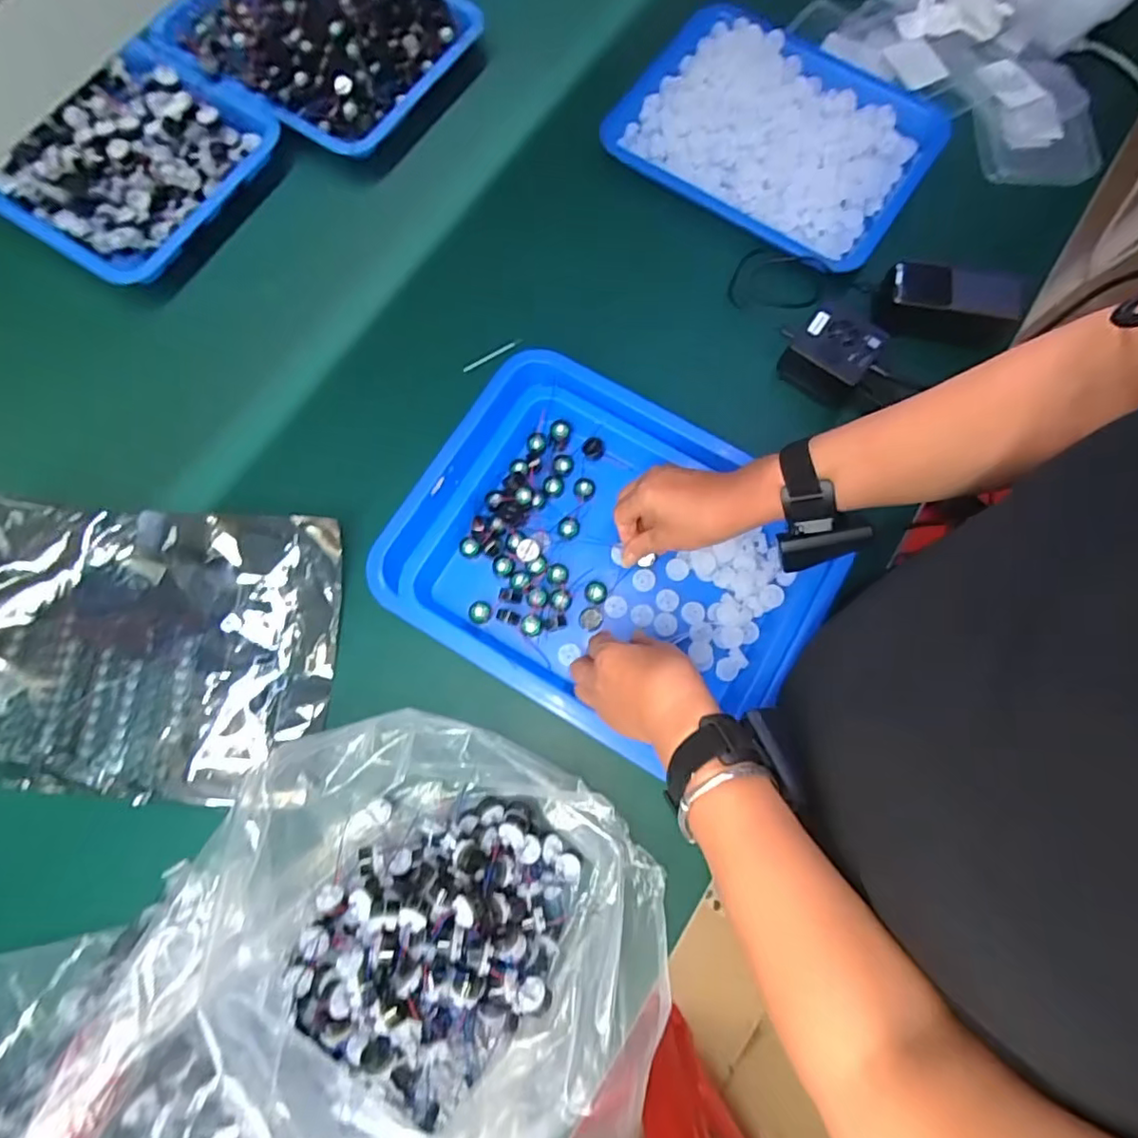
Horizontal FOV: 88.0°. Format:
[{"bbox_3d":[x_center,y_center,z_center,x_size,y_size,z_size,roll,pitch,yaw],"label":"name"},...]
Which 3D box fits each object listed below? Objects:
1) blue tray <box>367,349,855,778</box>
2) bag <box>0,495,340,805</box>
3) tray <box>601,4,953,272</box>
[{"bbox_3d":[0.036,-0.019,0.544,0.378,0.045,0.300,30,78,6],"label":"blue tray"},{"bbox_3d":[-0.393,0.064,0.515,0.350,0.034,0.255,5,76,1],"label":"bag"},{"bbox_3d":[0.229,-0.482,0.641,0.318,0.034,0.236,33,78,7],"label":"tray"}]

